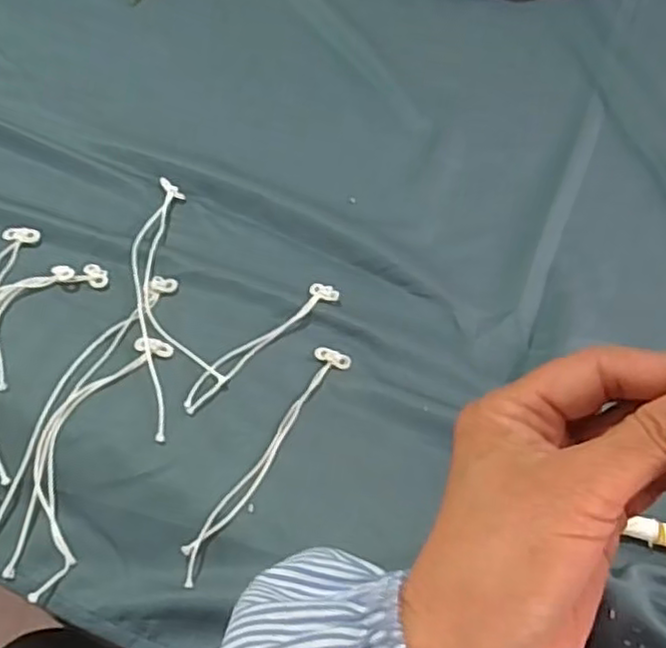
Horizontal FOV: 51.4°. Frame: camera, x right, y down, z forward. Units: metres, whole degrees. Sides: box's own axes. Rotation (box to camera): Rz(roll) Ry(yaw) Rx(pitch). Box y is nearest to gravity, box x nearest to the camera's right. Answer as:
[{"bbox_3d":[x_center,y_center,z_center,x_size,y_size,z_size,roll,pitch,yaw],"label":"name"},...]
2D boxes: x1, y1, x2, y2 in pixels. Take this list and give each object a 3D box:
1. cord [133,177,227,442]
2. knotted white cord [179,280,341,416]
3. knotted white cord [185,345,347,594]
[{"bbox_3d":[-0.108,-0.022,0.465,0.044,0.006,0.215,-10,55,-12],"label":"cord"},{"bbox_3d":[-0.046,0.011,0.449,0.018,0.007,0.135,38,59,21],"label":"knotted white cord"},{"bbox_3d":[-0.036,0.073,0.400,0.022,0.004,0.168,25,56,13],"label":"knotted white cord"}]

